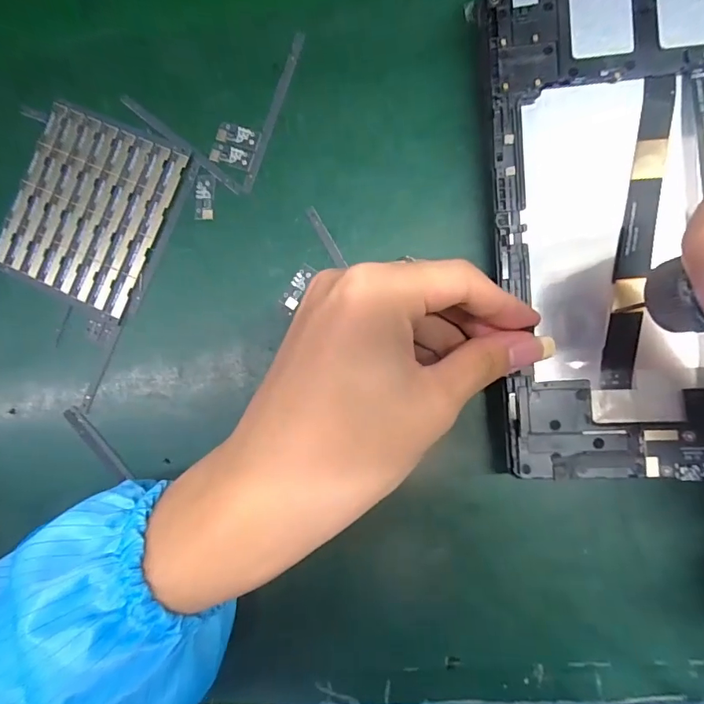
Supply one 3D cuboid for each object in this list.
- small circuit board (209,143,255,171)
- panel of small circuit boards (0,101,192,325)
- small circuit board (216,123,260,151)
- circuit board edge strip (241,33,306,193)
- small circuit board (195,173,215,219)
[{"bbox_3d":[-0.070,-0.113,0.261,0.025,0.004,0.011,18,90,7],"label":"small circuit board"},{"bbox_3d":[-0.156,-0.085,0.270,0.094,0.004,0.107,24,91,7],"label":"panel of small circuit boards"},{"bbox_3d":[-0.066,-0.125,0.262,0.026,0.004,0.011,18,90,7],"label":"small circuit board"},{"bbox_3d":[-0.045,-0.137,0.260,0.007,0.004,0.096,19,90,7],"label":"circuit board edge strip"},{"bbox_3d":[-0.085,-0.090,0.262,0.011,0.004,0.026,3,88,7],"label":"small circuit board"}]

